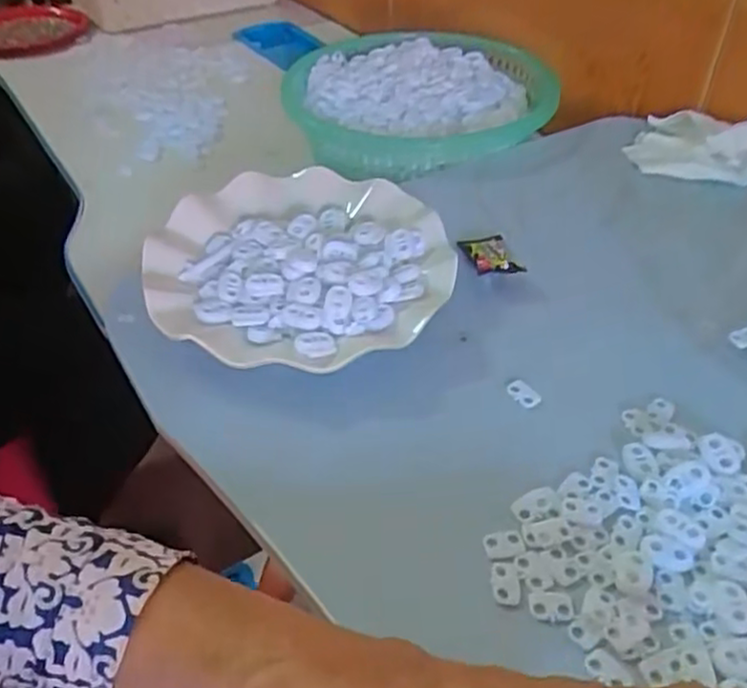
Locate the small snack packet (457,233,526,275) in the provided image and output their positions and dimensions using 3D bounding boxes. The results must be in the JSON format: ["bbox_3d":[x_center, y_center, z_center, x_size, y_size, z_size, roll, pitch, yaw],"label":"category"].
[{"bbox_3d":[0.076,-0.059,0.461,0.030,0.010,0.049,-7,40,-11],"label":"small snack packet"}]

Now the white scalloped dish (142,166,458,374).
[{"bbox_3d":[-0.048,-0.053,0.434,0.174,0.024,0.186,1,40,-1],"label":"white scalloped dish"}]

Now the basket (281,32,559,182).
[{"bbox_3d":[0.036,-0.217,0.630,0.220,0.053,0.219,-2,40,-4],"label":"basket"}]

